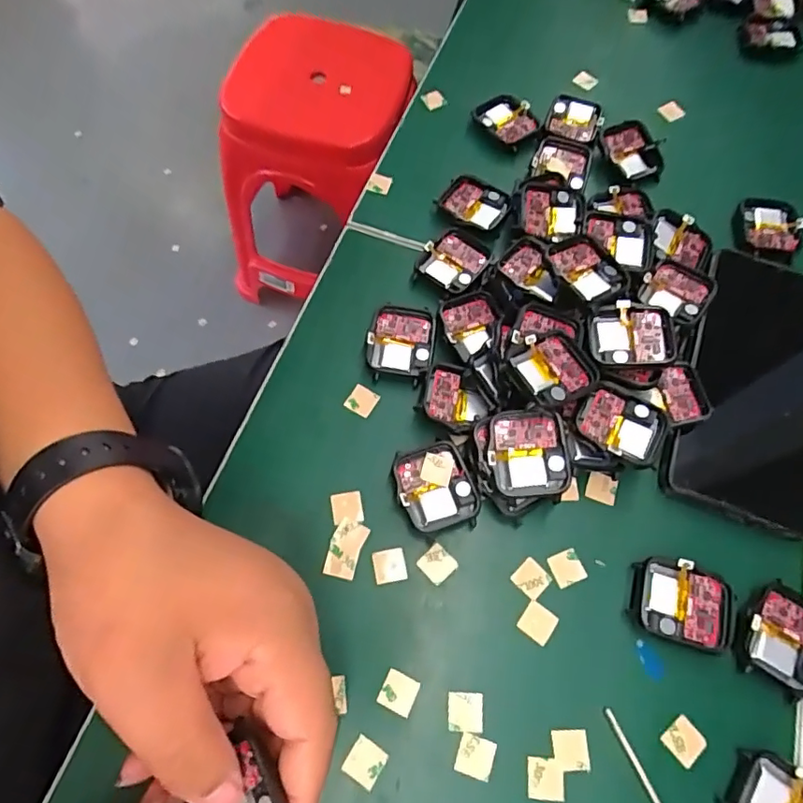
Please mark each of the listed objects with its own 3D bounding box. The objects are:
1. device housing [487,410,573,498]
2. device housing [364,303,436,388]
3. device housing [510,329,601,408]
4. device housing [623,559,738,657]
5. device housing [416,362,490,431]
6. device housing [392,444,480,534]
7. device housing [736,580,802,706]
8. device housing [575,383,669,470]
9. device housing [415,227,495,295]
[{"bbox_3d":[0.064,0.026,0.274,0.041,0.010,0.040,-4,80,5],"label":"device housing"},{"bbox_3d":[-0.001,-0.034,0.316,0.037,0.009,0.044,8,66,0],"label":"device housing"},{"bbox_3d":[0.077,-0.017,0.280,0.040,0.014,0.036,-27,71,-14],"label":"device housing"},{"bbox_3d":[0.133,0.096,0.264,0.046,0.008,0.036,17,67,4],"label":"device housing"},{"bbox_3d":[0.029,-0.002,0.300,0.036,0.012,0.032,21,67,6],"label":"device housing"},{"bbox_3d":[0.017,0.045,0.284,0.038,0.009,0.042,-12,68,-9],"label":"device housing"},{"bbox_3d":[0.179,0.110,0.258,0.038,0.007,0.045,34,69,11],"label":"device housing"},{"bbox_3d":[0.112,0.011,0.280,0.042,0.005,0.037,29,66,10],"label":"device housing"},{"bbox_3d":[0.032,-0.087,0.339,0.038,0.007,0.042,28,68,9],"label":"device housing"}]

